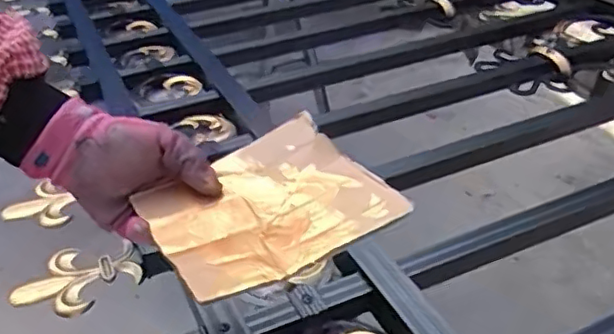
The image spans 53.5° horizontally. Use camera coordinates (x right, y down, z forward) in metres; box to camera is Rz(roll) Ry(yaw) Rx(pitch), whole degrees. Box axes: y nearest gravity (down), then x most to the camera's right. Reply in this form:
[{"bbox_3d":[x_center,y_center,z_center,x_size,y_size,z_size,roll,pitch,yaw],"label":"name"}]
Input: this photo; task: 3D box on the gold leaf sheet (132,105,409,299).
[{"bbox_3d":[-0.028,0.025,0.414,0.149,0.020,0.134,-21,41,-26],"label":"gold leaf sheet"}]

